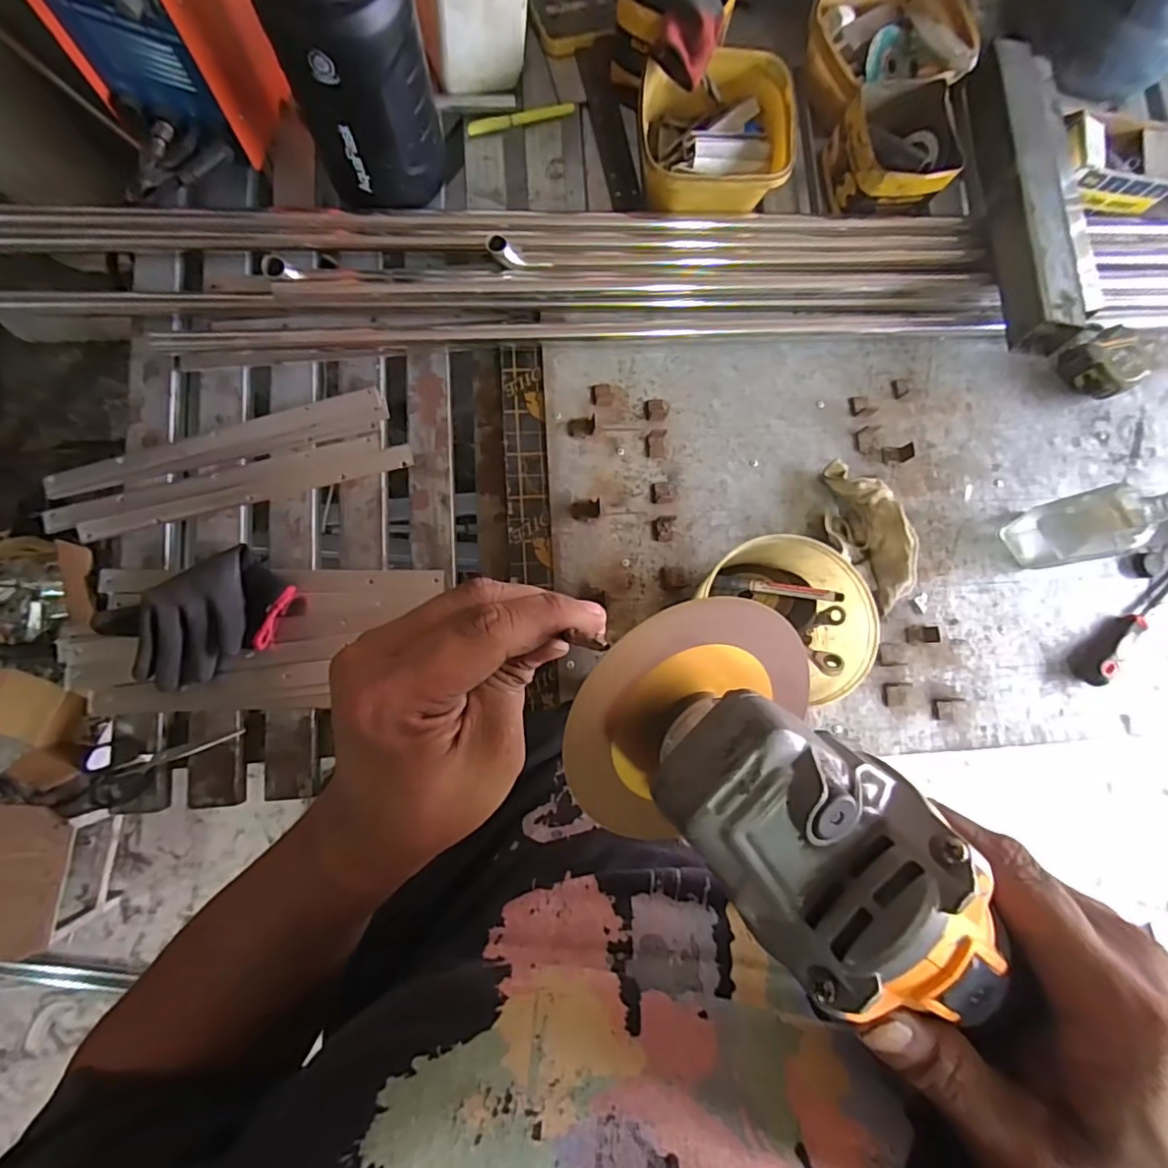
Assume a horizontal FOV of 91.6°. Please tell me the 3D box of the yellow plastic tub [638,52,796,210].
[{"bbox_3d":[0.153,-0.525,0.685,0.172,0.089,0.167,1,83,-4],"label":"yellow plastic tub"}]

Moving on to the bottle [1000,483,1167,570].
[{"bbox_3d":[0.547,-0.063,0.612,0.056,0.168,0.071,-14,84,-6],"label":"bottle"}]

